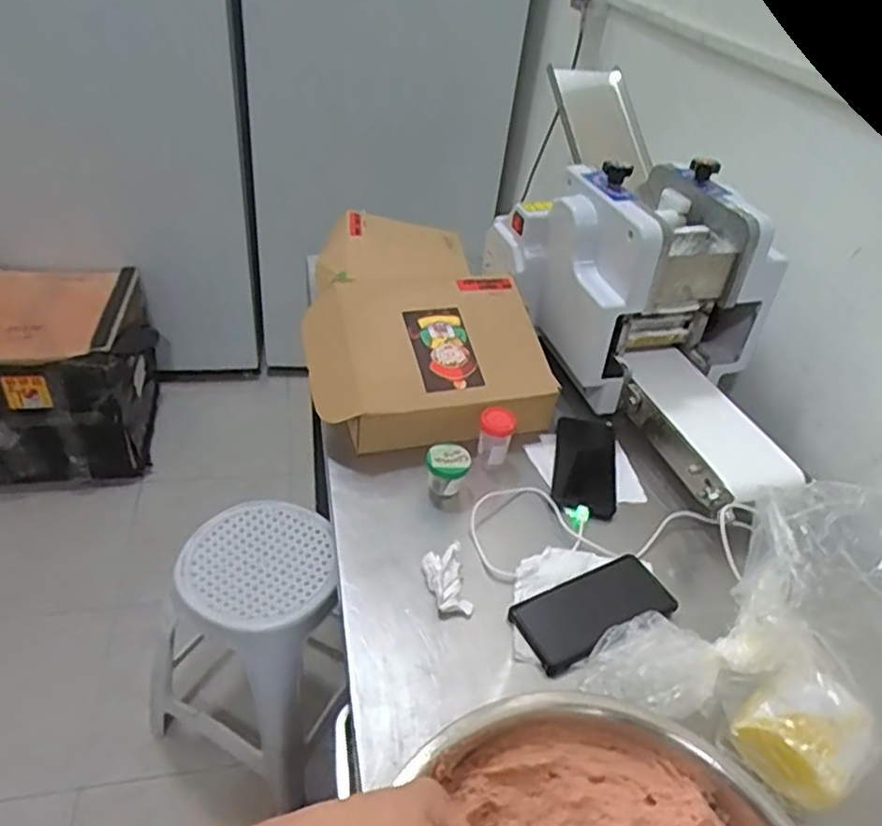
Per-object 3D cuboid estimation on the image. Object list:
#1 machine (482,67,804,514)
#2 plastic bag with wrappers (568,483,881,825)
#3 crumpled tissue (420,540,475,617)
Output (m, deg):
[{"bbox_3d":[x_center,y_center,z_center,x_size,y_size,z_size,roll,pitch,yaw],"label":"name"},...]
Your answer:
[{"bbox_3d":[0.289,-0.183,0.918,0.263,0.315,0.551,-18,44,-28],"label":"machine"},{"bbox_3d":[0.271,0.181,0.568,0.233,0.234,0.143,23,40,20],"label":"plastic bag with wrappers"},{"bbox_3d":[0.006,0.172,0.694,0.041,0.030,0.070,-5,40,-15],"label":"crumpled tissue"}]

